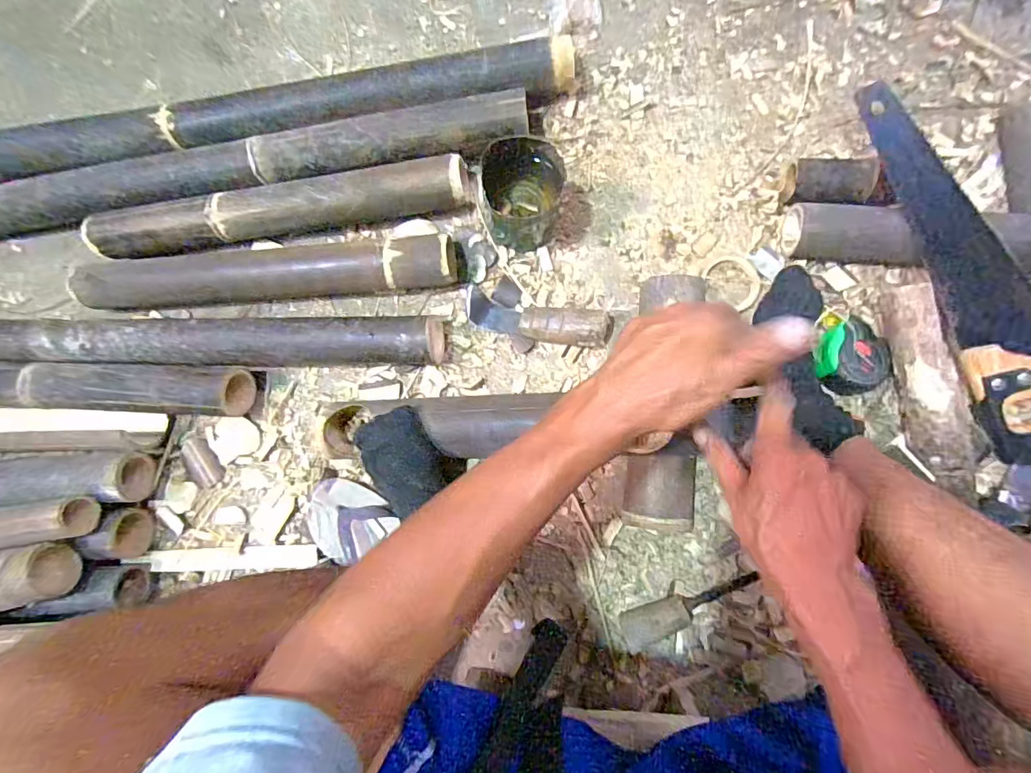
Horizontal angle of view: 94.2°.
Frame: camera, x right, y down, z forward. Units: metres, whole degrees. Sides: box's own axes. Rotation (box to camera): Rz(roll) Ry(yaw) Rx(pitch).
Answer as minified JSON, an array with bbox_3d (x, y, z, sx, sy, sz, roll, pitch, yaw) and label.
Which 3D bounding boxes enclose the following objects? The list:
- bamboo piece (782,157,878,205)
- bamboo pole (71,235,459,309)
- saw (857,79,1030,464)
[{"bbox_3d":[0.393,-0.253,0.605,0.096,0.062,0.055,14,87,8],"label":"bamboo piece"},{"bbox_3d":[-0.349,-0.154,0.658,0.543,0.074,0.072,-3,85,6],"label":"bamboo pole"},{"bbox_3d":[0.526,-0.138,0.533,0.112,0.026,0.456,-20,90,20],"label":"saw"}]

